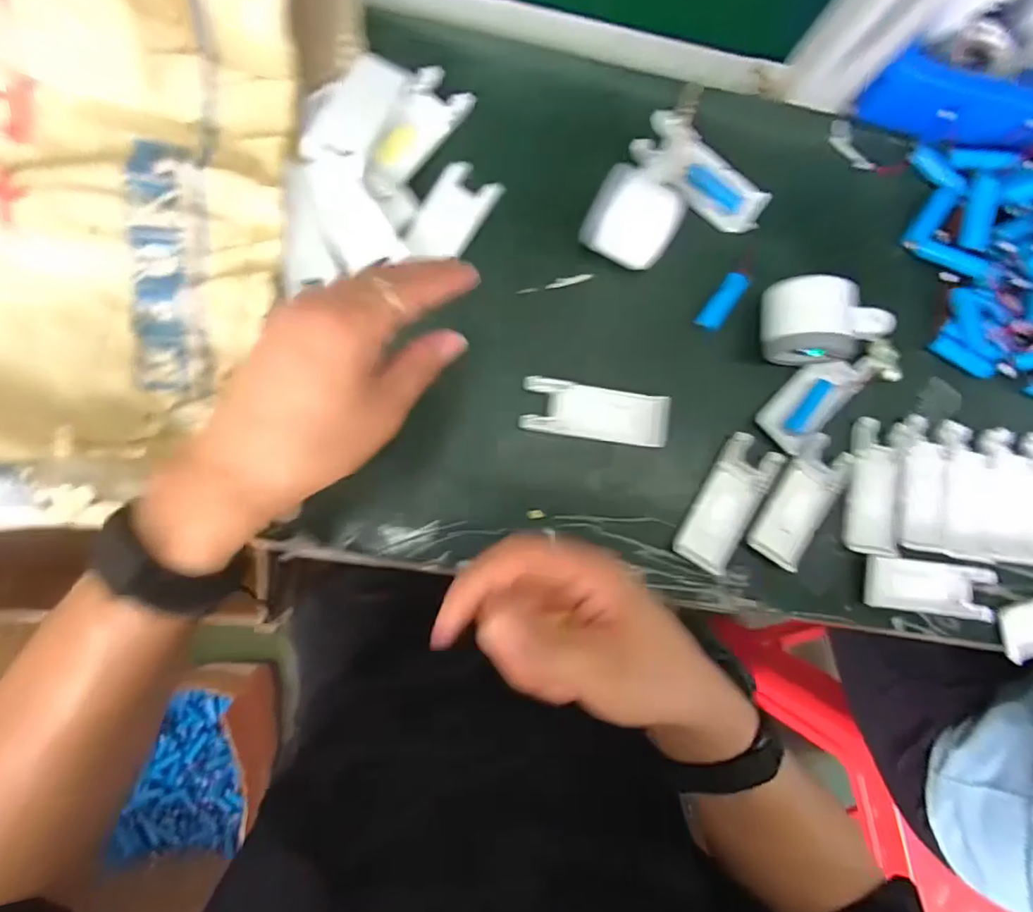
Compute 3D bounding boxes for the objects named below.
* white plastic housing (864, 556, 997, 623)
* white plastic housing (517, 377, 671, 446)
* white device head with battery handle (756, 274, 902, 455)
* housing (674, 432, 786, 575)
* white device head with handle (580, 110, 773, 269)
[{"bbox_3d":[0.323,0.103,0.435,0.109,0.011,0.040,8,87,-5],"label":"white plastic housing"},{"bbox_3d":[0.060,-0.032,0.418,0.110,0.009,0.040,8,87,-5],"label":"white plastic housing"},{"bbox_3d":[0.244,-0.070,0.417,0.116,0.044,0.122,-4,88,-6],"label":"white device head with battery handle"},{"bbox_3d":[0.163,0.036,0.423,0.044,0.010,0.105,32,85,-3],"label":"housing"},{"bbox_3d":[0.124,-0.185,0.407,0.110,0.051,0.128,30,85,-3],"label":"white device head with handle"}]

